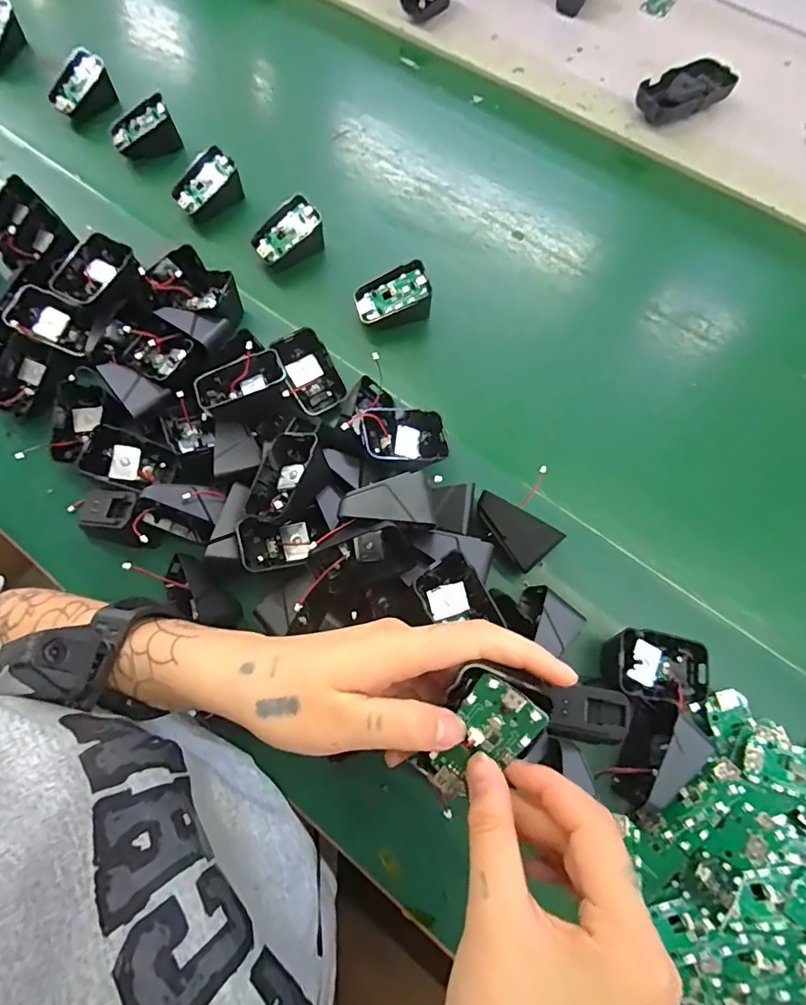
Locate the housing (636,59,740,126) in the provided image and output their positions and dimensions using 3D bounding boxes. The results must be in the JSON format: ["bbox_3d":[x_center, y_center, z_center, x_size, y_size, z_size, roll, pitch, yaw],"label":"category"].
[{"bbox_3d":[0.308,-0.441,0.571,0.108,0.031,0.054,-27,72,-7],"label":"housing"}]

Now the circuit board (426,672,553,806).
[{"bbox_3d":[0.034,0.107,0.234,0.032,0.007,0.064,40,112,15],"label":"circuit board"}]

